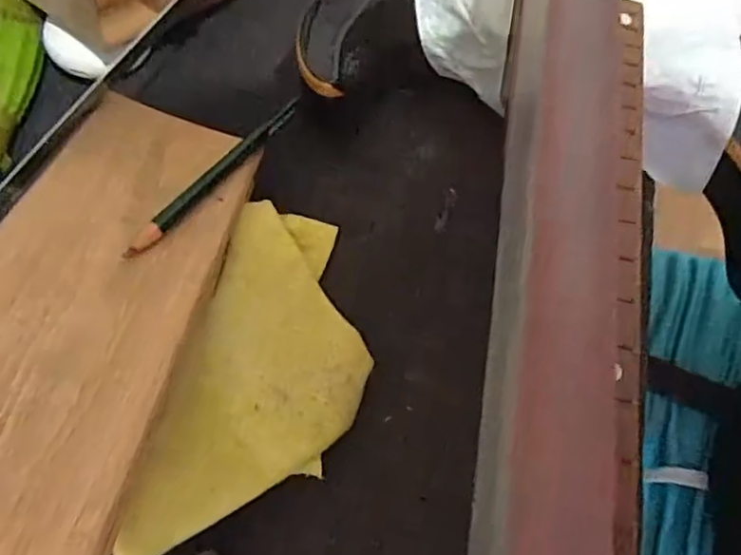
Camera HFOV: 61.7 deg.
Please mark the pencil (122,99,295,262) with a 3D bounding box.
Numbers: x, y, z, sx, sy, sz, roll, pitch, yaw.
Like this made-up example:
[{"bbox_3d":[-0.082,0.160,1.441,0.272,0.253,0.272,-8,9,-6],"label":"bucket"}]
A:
[{"bbox_3d":[-0.063,-0.049,0.274,0.007,0.006,0.132,24,44,7],"label":"pencil"}]

